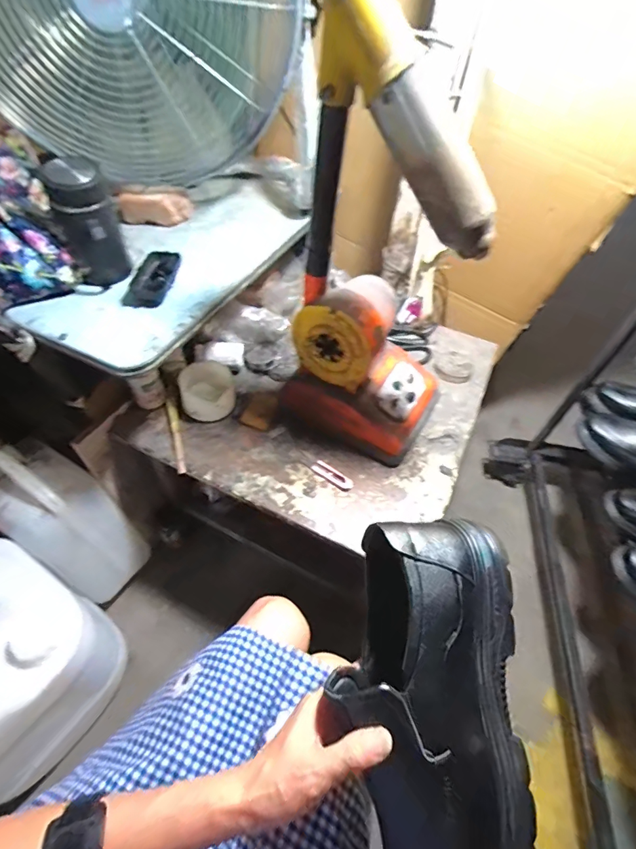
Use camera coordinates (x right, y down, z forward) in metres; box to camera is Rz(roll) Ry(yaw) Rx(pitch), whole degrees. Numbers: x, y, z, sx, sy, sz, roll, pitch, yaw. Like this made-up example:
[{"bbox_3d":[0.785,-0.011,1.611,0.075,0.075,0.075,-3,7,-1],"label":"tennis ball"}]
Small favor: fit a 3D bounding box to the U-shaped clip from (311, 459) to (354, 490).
[{"bbox_3d":[0.024,0.080,0.653,0.071,0.006,0.023,31,56,19],"label":"U-shaped clip"}]

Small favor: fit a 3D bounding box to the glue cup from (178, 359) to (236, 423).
[{"bbox_3d":[-0.192,-0.061,0.714,0.089,0.056,0.093,2,52,-3],"label":"glue cup"}]

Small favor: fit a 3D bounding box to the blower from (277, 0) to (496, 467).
[{"bbox_3d":[0.091,-0.187,0.541,0.217,0.515,0.165,28,55,17],"label":"blower"}]

